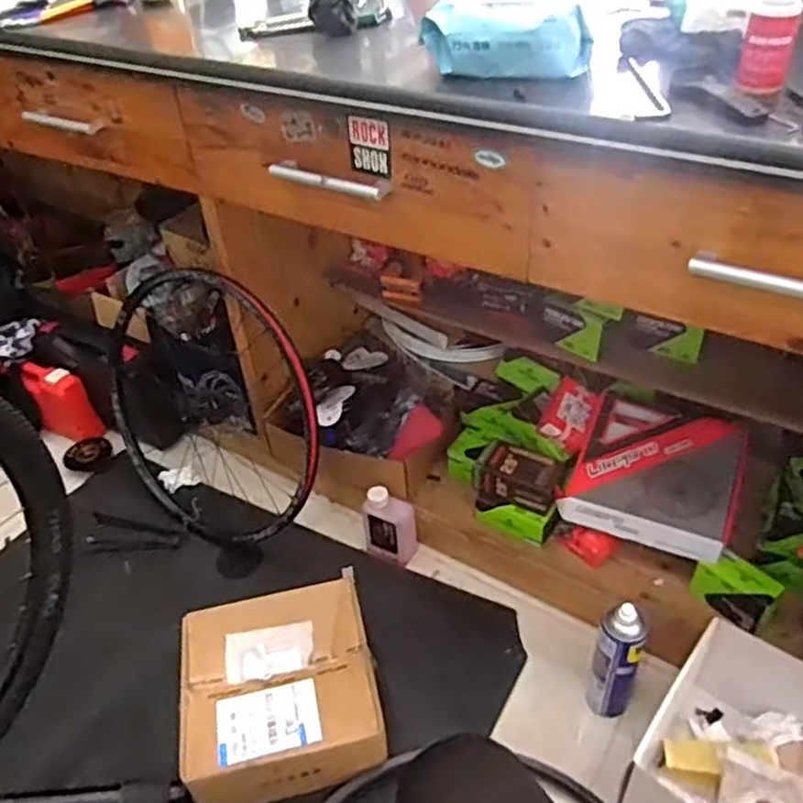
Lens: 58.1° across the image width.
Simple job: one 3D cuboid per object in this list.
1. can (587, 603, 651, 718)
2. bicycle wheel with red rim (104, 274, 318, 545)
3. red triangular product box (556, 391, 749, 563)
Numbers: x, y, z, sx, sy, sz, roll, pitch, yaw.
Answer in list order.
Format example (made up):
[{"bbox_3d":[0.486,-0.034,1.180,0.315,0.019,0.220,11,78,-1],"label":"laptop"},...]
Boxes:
[{"bbox_3d":[0.312,0.382,1.053,0.064,0.235,0.052,14,42,21],"label":"can"},{"bbox_3d":[-0.382,0.015,1.384,0.588,0.526,0.090,-2,11,34],"label":"bicycle wheel with red rim"},{"bbox_3d":[0.424,0.111,1.197,0.255,0.045,0.261,18,64,19],"label":"red triangular product box"}]

